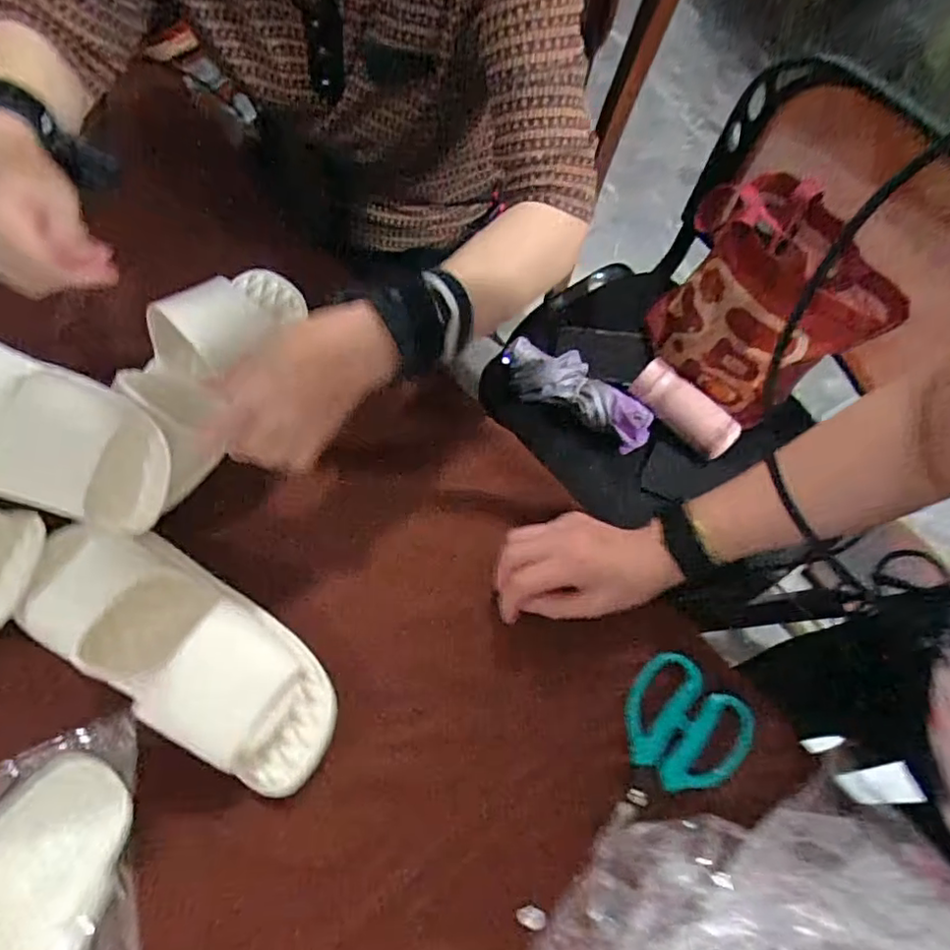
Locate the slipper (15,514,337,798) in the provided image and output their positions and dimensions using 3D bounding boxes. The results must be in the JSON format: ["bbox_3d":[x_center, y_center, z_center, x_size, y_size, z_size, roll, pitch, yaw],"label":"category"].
[{"bbox_3d":[-0.217,0.124,0.449,0.256,0.064,0.104,30,73,9],"label":"slipper"}]

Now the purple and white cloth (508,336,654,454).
[{"bbox_3d":[0.147,-0.119,0.865,0.229,0.037,0.088,30,72,9],"label":"purple and white cloth"}]

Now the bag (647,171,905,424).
[{"bbox_3d":[0.369,-0.219,0.795,0.246,0.204,0.176,38,74,12],"label":"bag"}]

